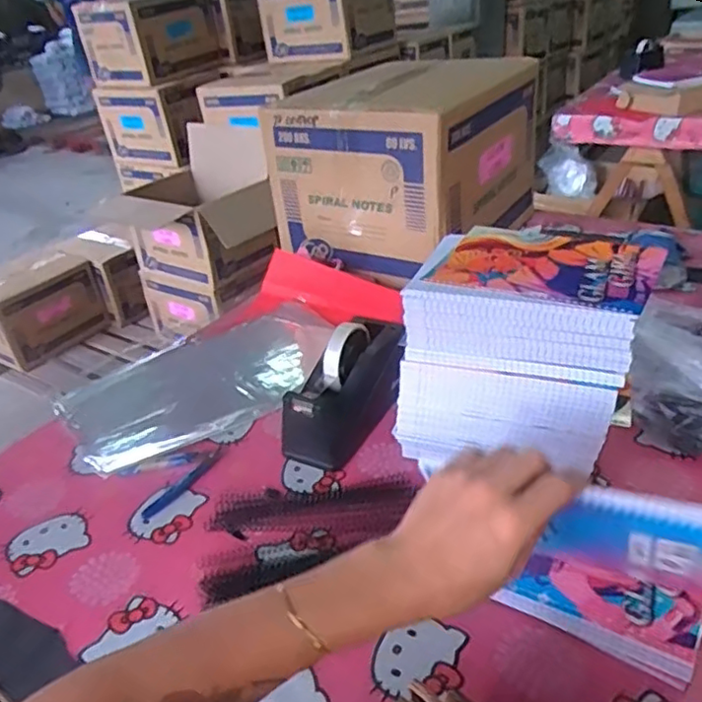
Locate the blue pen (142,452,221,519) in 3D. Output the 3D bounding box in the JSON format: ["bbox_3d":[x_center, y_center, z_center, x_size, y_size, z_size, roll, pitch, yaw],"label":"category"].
[{"bbox_3d":[-0.189,0.150,0.722,0.016,0.005,0.113,14,36,31],"label":"blue pen"}]

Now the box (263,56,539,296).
[{"bbox_3d":[0.102,-0.341,1.166,0.335,0.276,0.422,18,39,33],"label":"box"}]

